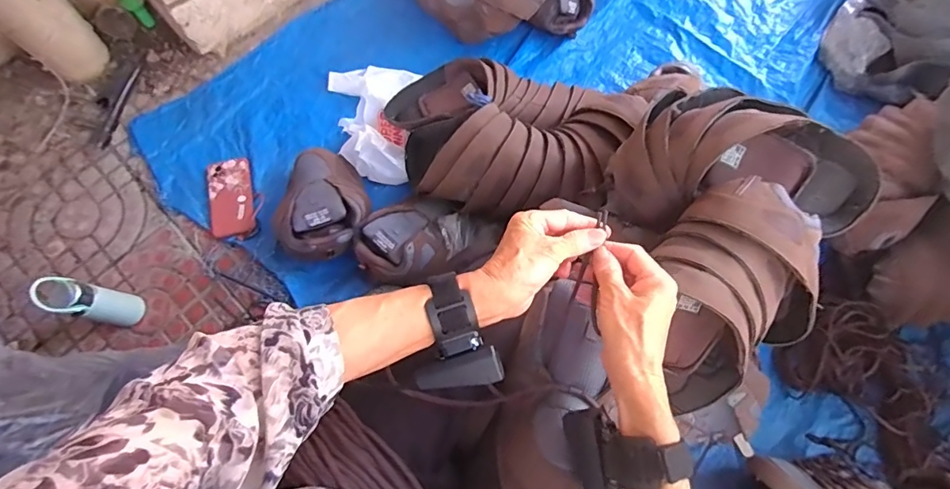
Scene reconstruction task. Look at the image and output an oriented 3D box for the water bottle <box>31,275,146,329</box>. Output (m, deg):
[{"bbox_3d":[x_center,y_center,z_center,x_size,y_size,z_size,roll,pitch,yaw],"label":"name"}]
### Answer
[{"bbox_3d":[-0.626,0.095,0.765,0.057,0.165,0.059,1,69,-1],"label":"water bottle"}]

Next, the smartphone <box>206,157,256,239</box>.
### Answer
[{"bbox_3d":[-0.475,-0.092,0.902,0.085,0.013,0.162,-14,70,-7],"label":"smartphone"}]

